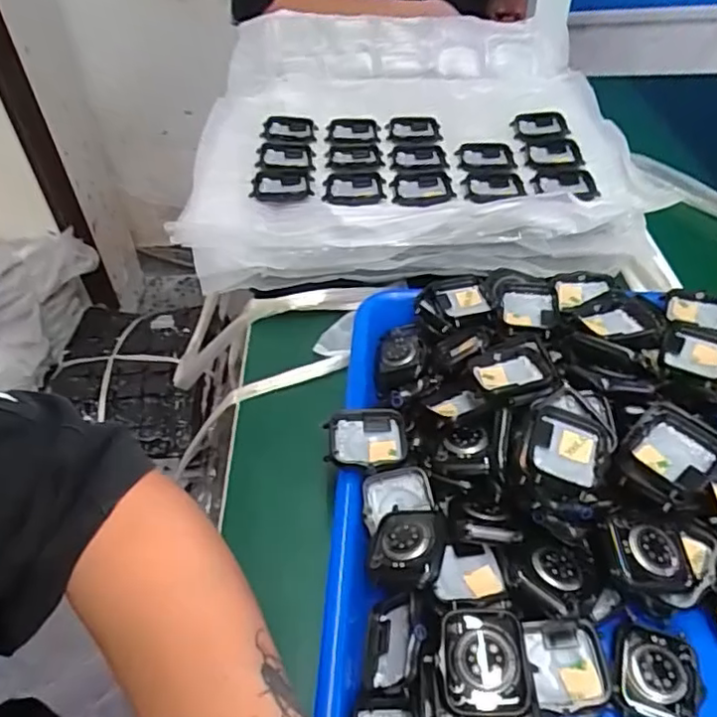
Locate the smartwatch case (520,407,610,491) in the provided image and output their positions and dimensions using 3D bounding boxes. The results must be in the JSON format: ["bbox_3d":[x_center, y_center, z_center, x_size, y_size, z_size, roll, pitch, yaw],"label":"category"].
[{"bbox_3d":[0.106,0.051,0.317,0.041,0.018,0.045,14,47,17],"label":"smartwatch case"}]

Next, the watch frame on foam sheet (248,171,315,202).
[{"bbox_3d":[-0.062,-0.141,0.492,0.048,0.005,0.038,0,45,3],"label":"watch frame on foam sheet"}]

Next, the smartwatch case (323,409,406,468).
[{"bbox_3d":[0.005,0.047,0.347,0.045,0.011,0.037,-9,45,-6],"label":"smartwatch case"}]

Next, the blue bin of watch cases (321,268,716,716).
[{"bbox_3d":[0.114,0.073,0.326,0.252,0.062,0.326,-1,45,2],"label":"blue bin of watch cases"}]

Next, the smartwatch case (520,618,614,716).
[{"bbox_3d":[0.094,0.139,0.275,0.035,0.017,0.044,1,45,4],"label":"smartwatch case"}]

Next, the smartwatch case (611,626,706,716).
[{"bbox_3d":[0.136,0.144,0.277,0.038,0.012,0.041,19,49,21],"label":"smartwatch case"}]

